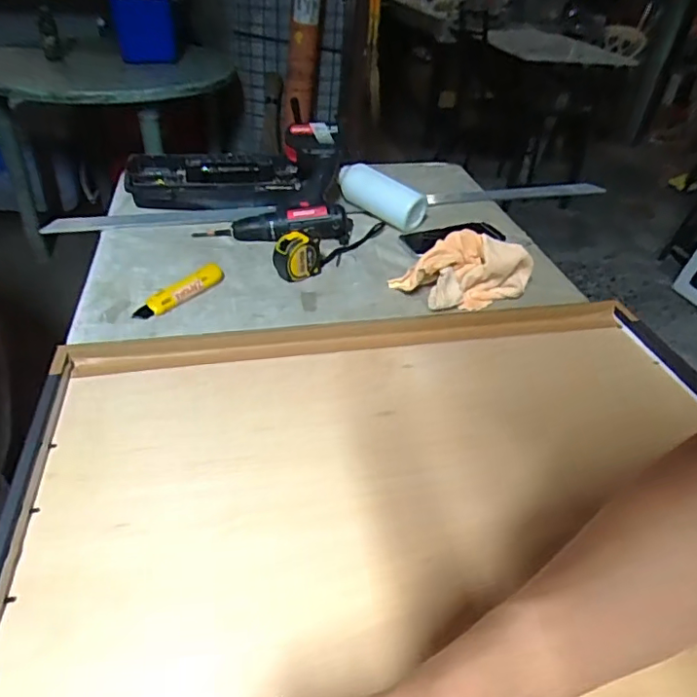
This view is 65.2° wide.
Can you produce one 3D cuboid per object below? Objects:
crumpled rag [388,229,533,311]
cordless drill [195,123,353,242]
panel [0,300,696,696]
[{"bbox_3d":[0.169,-0.117,0.772,0.201,0.074,0.094,-4,39,-10],"label":"crumpled rag"},{"bbox_3d":[-0.118,-0.284,0.917,0.253,0.145,0.188,4,39,1],"label":"cordless drill"},{"bbox_3d":[0.066,0.125,0.474,0.687,0.042,0.509,-6,40,-12],"label":"panel"}]

